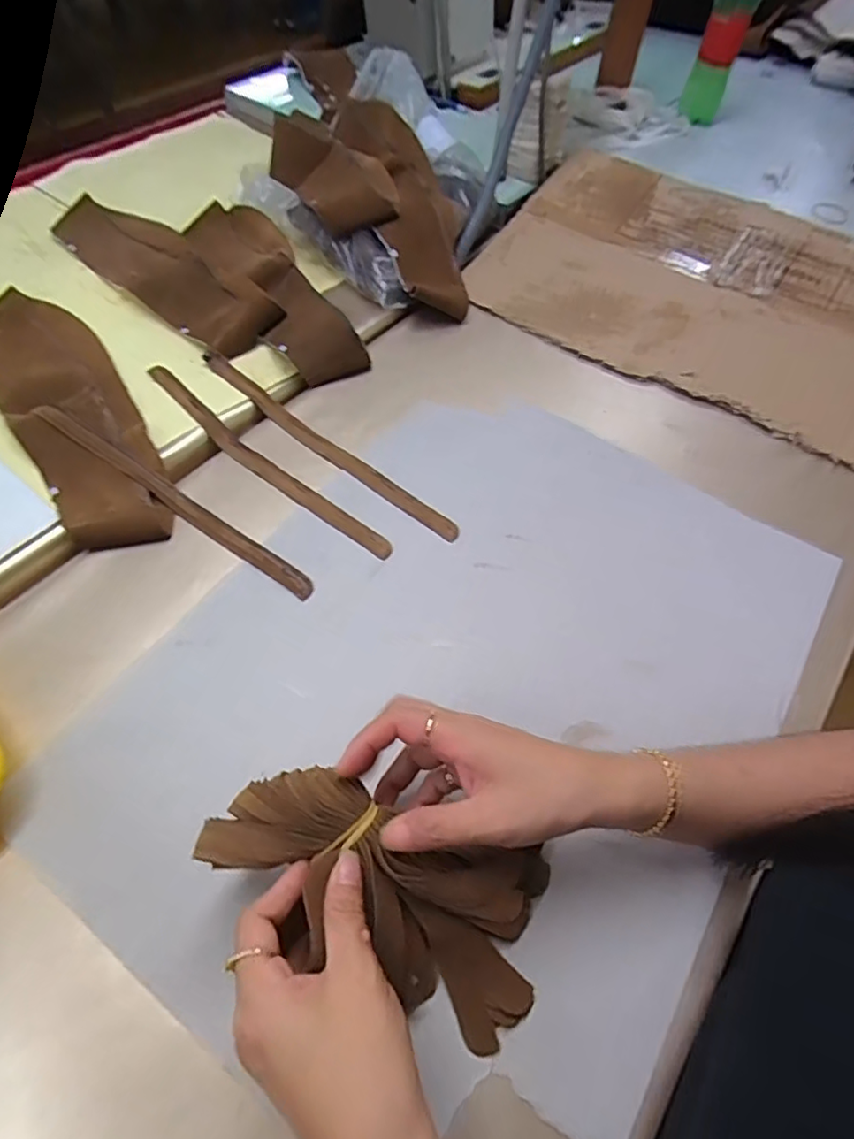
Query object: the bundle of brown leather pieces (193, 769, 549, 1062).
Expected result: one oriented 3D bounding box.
[{"bbox_3d":[-0.019,0.170,0.315,0.192,0.039,0.102,34,59,-10],"label":"bundle of brown leather pieces"}]

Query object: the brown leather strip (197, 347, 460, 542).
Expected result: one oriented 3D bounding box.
[{"bbox_3d":[-0.099,-0.118,0.545,0.316,0.010,0.021,37,63,17],"label":"brown leather strip"}]

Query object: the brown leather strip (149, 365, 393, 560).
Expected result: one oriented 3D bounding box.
[{"bbox_3d":[-0.154,-0.103,0.527,0.315,0.007,0.024,38,63,17],"label":"brown leather strip"}]

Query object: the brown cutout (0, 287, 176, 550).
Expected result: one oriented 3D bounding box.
[{"bbox_3d":[-0.333,-0.159,0.538,0.103,0.021,0.362,-30,65,-21],"label":"brown cutout"}]

